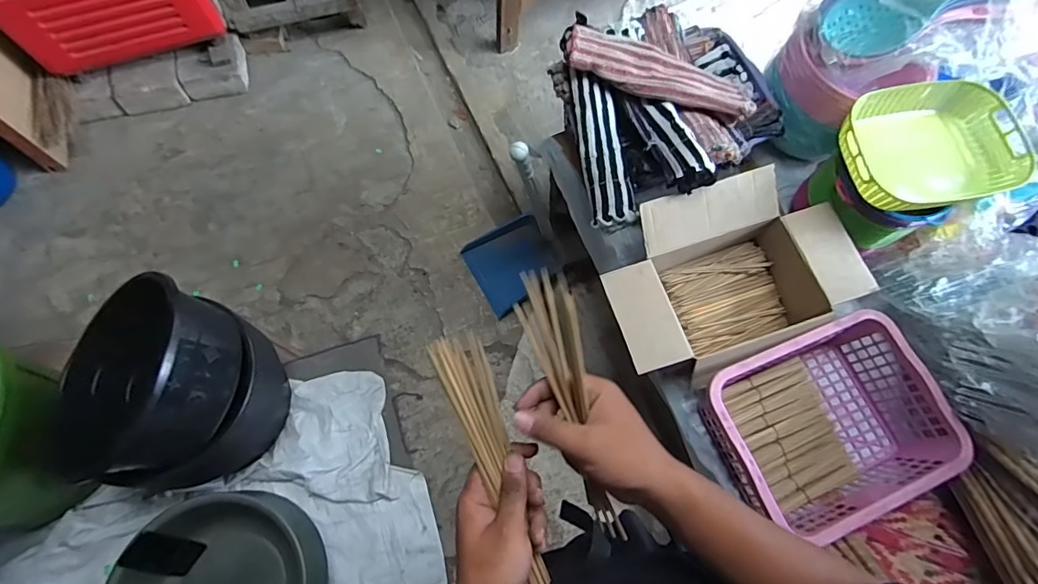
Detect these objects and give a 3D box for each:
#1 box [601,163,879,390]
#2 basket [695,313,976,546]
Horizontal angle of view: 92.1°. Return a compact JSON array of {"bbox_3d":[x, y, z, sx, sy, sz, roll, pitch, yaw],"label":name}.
[{"bbox_3d":[0.402,-0.032,0.992,0.489,0.183,0.312,-26,73,-11],"label":"box"},{"bbox_3d":[0.559,0.246,0.930,0.388,0.144,0.308,-21,72,-9],"label":"basket"}]

